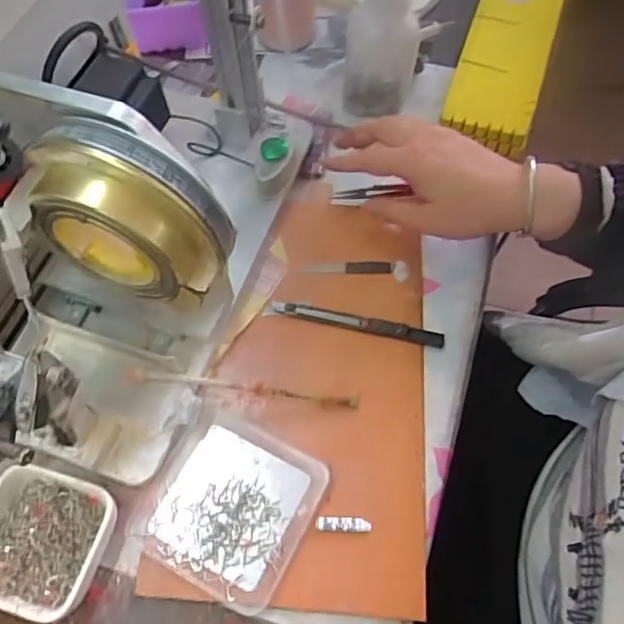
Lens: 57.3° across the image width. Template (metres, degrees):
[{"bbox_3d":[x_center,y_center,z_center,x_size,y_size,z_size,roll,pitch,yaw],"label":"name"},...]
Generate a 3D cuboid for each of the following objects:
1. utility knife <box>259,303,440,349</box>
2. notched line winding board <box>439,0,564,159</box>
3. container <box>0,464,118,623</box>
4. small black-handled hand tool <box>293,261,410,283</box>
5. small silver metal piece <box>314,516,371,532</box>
[{"bbox_3d":[0.034,0.008,0.455,0.141,0.008,0.015,11,63,7],"label":"utility knife"},{"bbox_3d":[0.217,-0.314,0.598,0.082,0.023,0.353,18,64,10],"label":"notched line winding board"},{"bbox_3d":[-0.177,0.151,0.375,0.085,0.032,0.081,13,63,8],"label":"container"},{"bbox_3d":[0.034,-0.037,0.482,0.093,0.004,0.017,4,62,3],"label":"small black-handled hand tool"},{"bbox_3d":[0.021,0.142,0.384,0.037,0.004,0.010,1,62,2],"label":"small silver metal piece"}]

